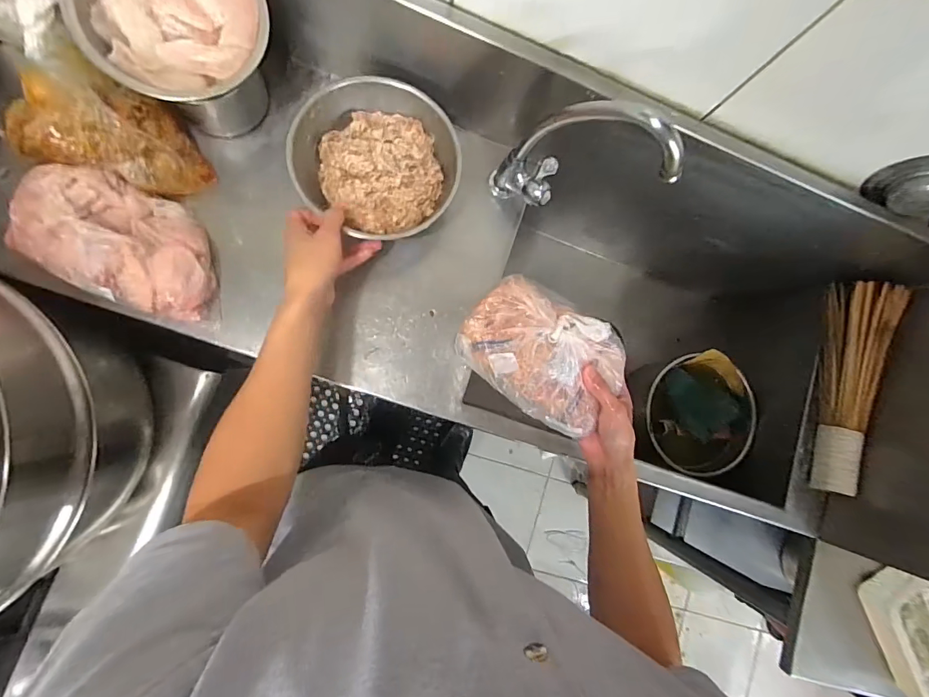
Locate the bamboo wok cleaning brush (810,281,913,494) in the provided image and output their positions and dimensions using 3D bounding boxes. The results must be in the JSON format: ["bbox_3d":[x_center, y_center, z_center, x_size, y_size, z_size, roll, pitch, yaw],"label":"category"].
[{"bbox_3d":[0.542,0.053,0.598,0.052,0.062,0.295,9,85,-8],"label":"bamboo wok cleaning brush"}]

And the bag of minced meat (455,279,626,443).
[{"bbox_3d":[0.094,0.006,0.506,0.188,0.042,0.129,36,82,-5],"label":"bag of minced meat"}]

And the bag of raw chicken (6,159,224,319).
[{"bbox_3d":[-0.368,-0.115,0.469,0.194,0.069,0.128,21,83,-7],"label":"bag of raw chicken"}]

